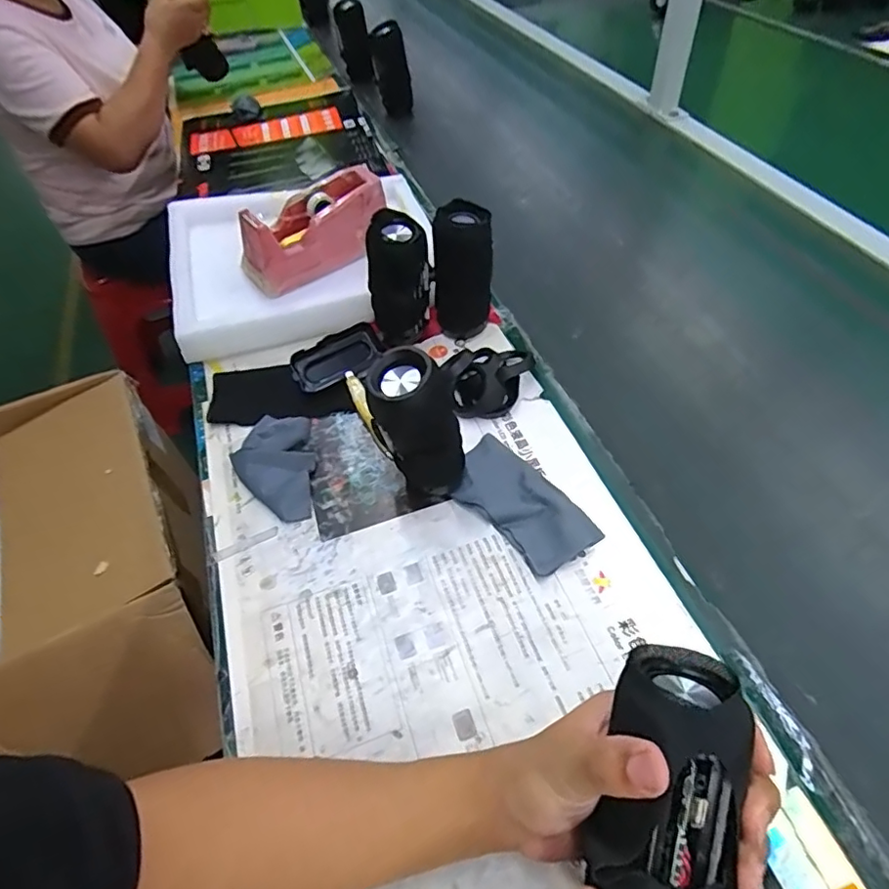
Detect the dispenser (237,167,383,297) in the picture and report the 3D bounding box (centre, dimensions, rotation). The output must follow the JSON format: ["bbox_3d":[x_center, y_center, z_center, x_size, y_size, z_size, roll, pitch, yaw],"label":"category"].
[{"bbox_3d":[-0.174,-0.285,0.741,0.200,0.085,0.076,-33,55,-19],"label":"dispenser"}]

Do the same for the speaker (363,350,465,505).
[{"bbox_3d":[-0.024,-0.013,0.499,0.068,0.155,0.051,-19,51,-10],"label":"speaker"}]

